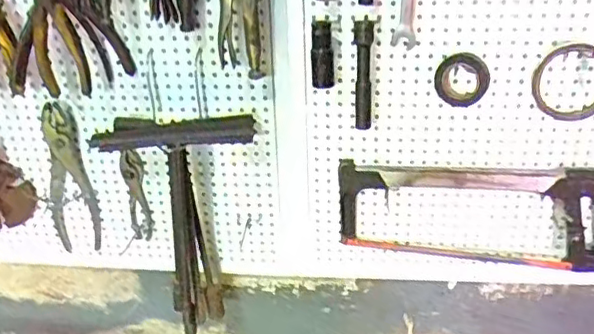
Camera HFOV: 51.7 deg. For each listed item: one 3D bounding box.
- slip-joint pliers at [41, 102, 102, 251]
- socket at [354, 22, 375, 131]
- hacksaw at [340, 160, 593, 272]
[{"bbox_3d":[-0.332,0.018,0.884,0.074,0.231,0.022,10,29,23],"label":"slip-joint pliers"},{"bbox_3d":[0.082,-0.111,0.762,0.023,0.140,0.017,1,27,5],"label":"socket"},{"bbox_3d":[0.267,0.068,0.839,0.414,0.150,0.036,2,27,7],"label":"hacksaw"}]

